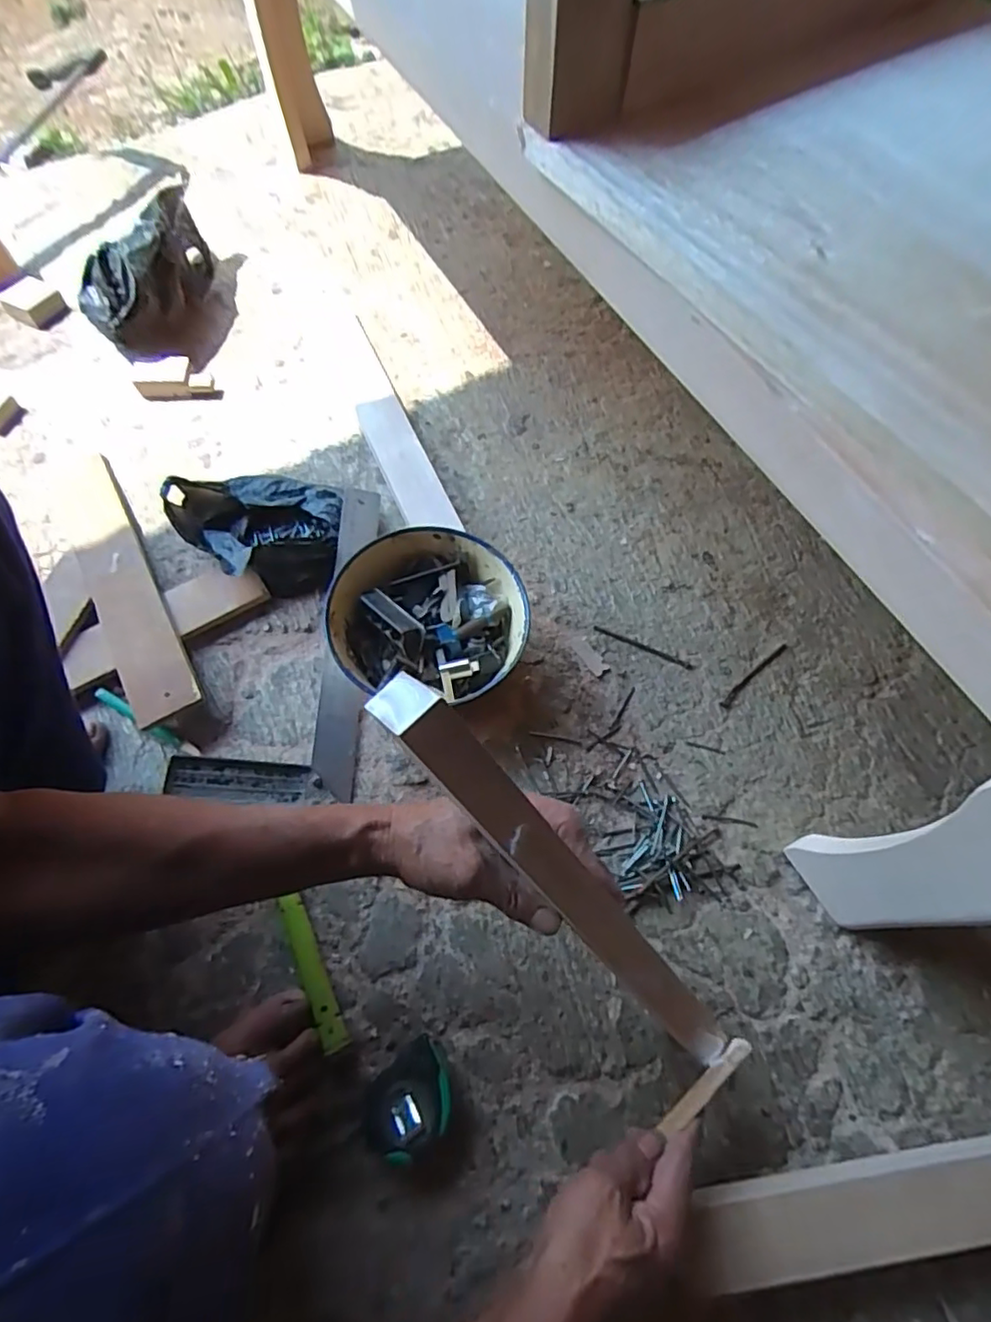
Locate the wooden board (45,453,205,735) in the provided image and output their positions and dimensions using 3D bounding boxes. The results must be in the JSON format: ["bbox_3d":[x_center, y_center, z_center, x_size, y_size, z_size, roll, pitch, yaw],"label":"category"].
[{"bbox_3d":[-0.406,-0.093,0.660,0.066,0.015,0.383,-27,64,-15],"label":"wooden board"}]

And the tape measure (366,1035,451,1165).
[{"bbox_3d":[-0.063,0.337,0.471,0.073,0.038,0.057,-39,70,-16],"label":"tape measure"}]

